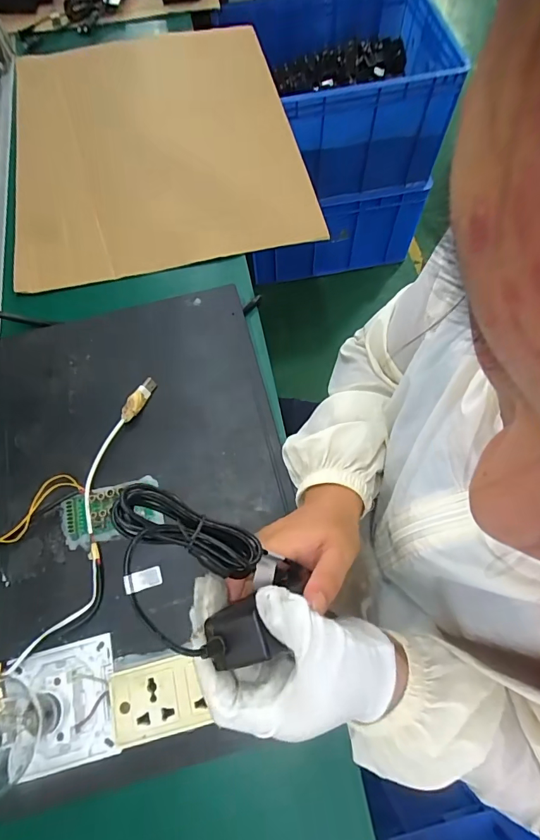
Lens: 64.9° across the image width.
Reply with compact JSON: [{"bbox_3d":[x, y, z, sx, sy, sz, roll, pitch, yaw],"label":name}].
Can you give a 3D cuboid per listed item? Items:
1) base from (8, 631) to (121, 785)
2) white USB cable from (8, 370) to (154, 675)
[{"bbox_3d":[-0.167,0.228,0.340,0.077,0.028,0.087,-12,69,-4],"label":"base"},{"bbox_3d":[-0.162,0.082,0.402,0.044,0.016,0.271,12,69,5],"label":"white USB cable"}]

